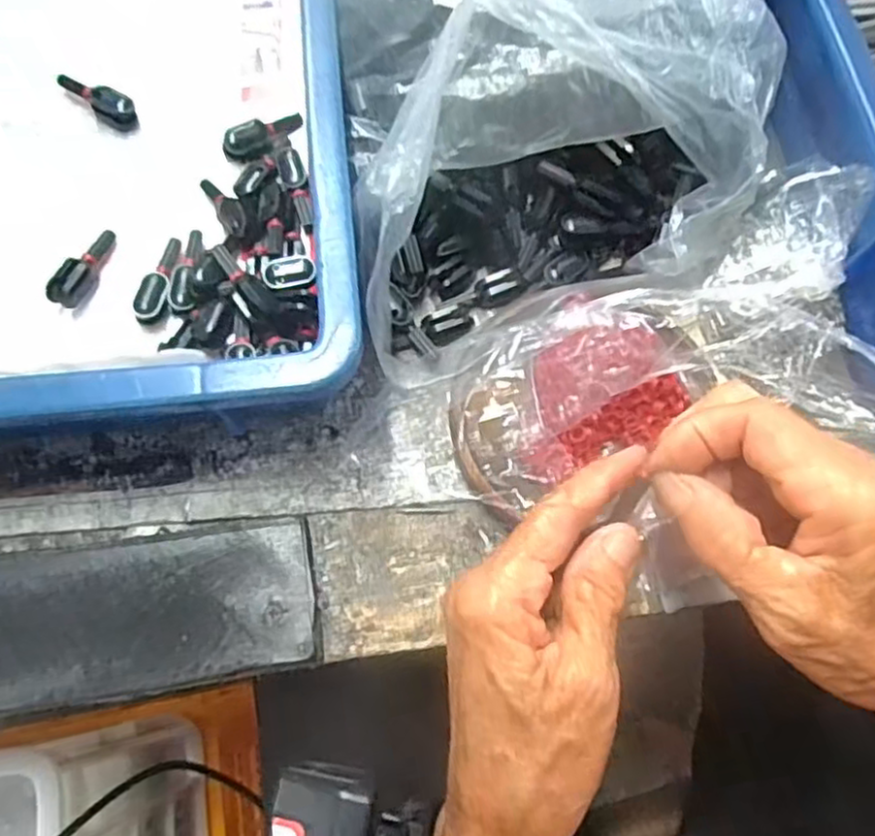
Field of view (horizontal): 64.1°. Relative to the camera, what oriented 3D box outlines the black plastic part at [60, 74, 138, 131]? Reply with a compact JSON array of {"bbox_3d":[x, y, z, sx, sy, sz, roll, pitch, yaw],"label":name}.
[{"bbox_3d":[-0.167,-0.158,0.345,0.041,0.009,0.015,31,73,-5],"label":"black plastic part"}]

